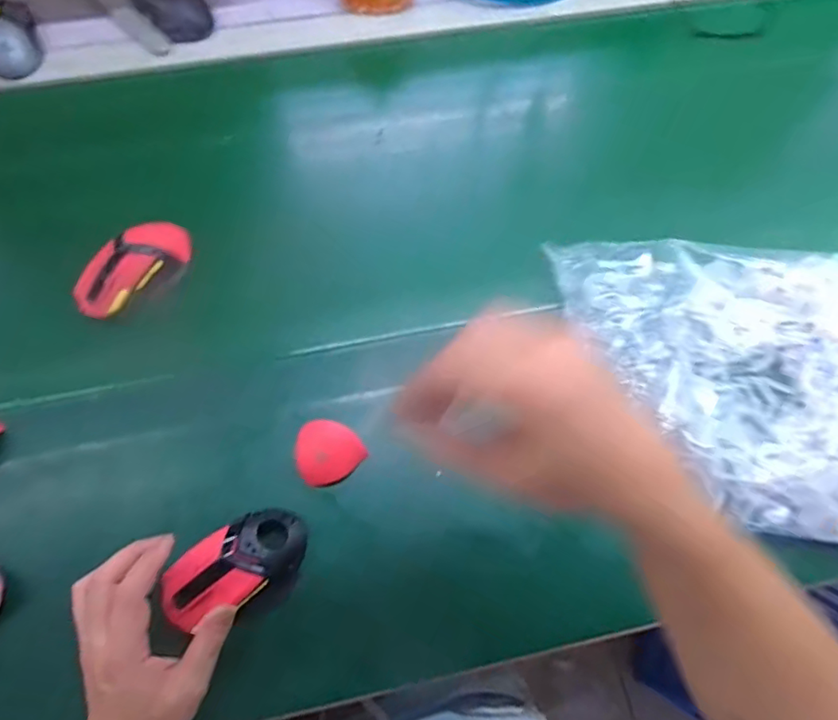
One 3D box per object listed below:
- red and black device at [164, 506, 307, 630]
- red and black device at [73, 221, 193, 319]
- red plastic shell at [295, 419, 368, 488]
[{"bbox_3d":[-0.151,0.170,0.473,0.119,0.035,0.063,-27,73,-14],"label":"red and black device"},{"bbox_3d":[-0.284,-0.090,0.578,0.125,0.039,0.061,-41,76,-15],"label":"red and black device"},{"bbox_3d":[-0.083,0.082,0.511,0.056,0.025,0.055,1,69,-2],"label":"red plastic shell"}]

